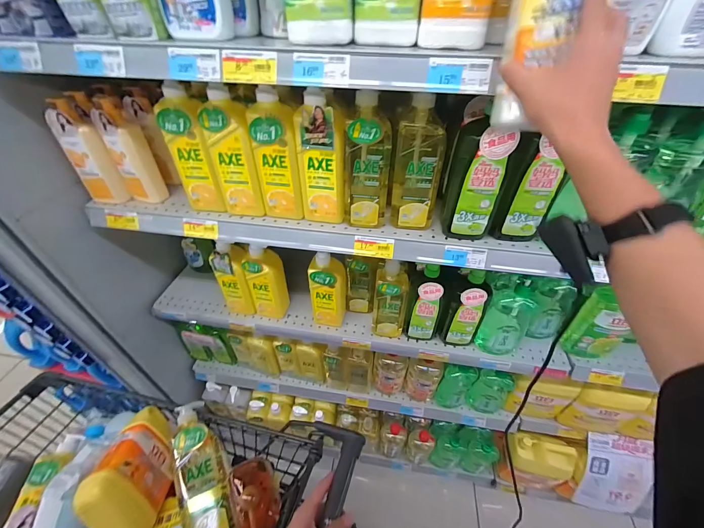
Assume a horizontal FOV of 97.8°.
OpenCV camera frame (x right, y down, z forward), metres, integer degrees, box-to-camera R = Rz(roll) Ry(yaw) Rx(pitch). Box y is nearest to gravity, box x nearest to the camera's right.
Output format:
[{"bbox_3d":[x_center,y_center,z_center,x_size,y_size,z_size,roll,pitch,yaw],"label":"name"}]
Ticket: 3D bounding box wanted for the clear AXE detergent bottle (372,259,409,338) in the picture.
[{"bbox_3d":[0.099,0.094,0.795,0.084,0.232,0.059,5,44,4],"label":"clear AXE detergent bottle"}]

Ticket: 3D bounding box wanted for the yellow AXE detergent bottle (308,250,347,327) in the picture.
[{"bbox_3d":[-0.065,0.074,0.826,0.092,0.231,0.061,8,44,7],"label":"yellow AXE detergent bottle"}]

